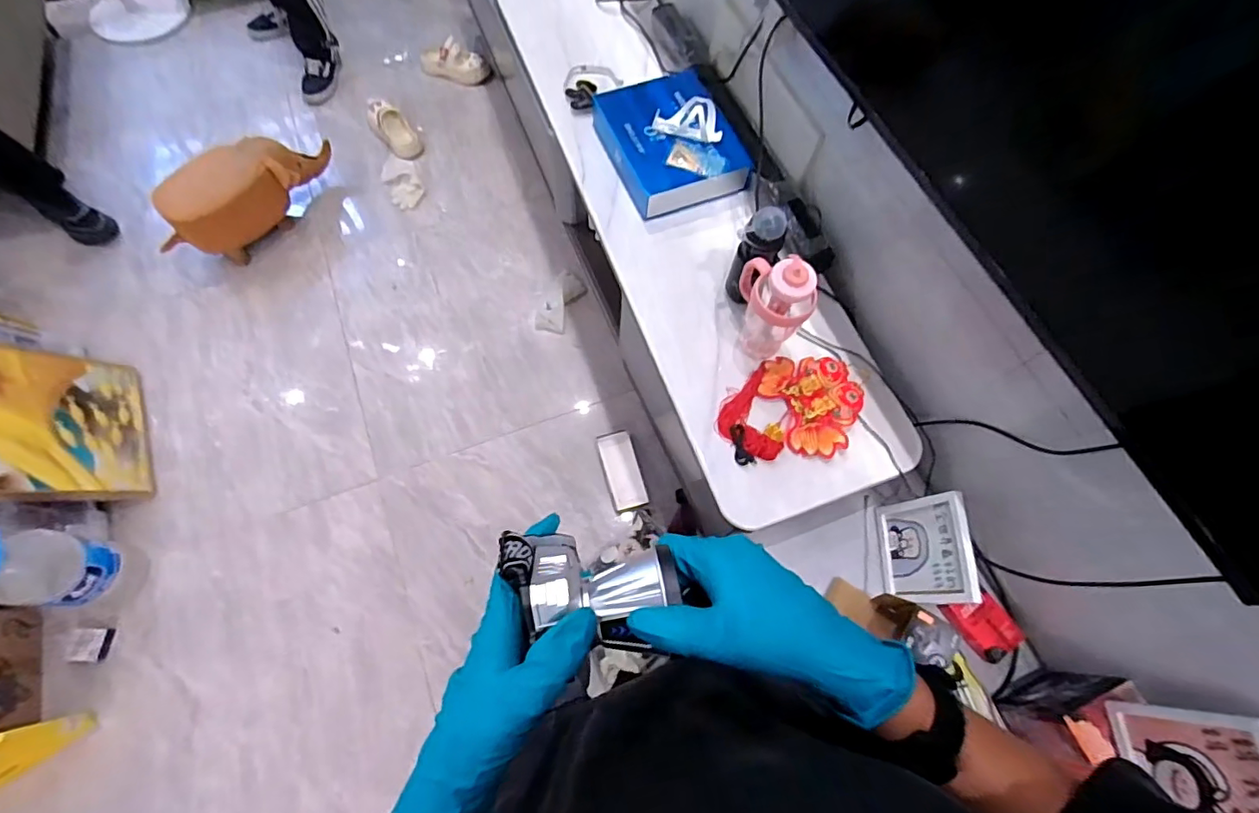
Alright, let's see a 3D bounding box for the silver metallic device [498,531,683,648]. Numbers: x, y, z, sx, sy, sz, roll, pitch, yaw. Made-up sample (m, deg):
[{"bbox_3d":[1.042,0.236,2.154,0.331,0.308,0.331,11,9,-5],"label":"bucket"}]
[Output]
[{"bbox_3d":[-0.025,0.108,0.321,0.102,0.055,0.060,3,68,-2],"label":"silver metallic device"}]

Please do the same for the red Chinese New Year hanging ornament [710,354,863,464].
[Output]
[{"bbox_3d":[0.290,0.000,0.962,0.261,0.032,0.193,-3,68,-4],"label":"red Chinese New Year hanging ornament"}]

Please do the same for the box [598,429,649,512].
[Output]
[{"bbox_3d":[-0.018,0.181,1.511,0.097,0.034,0.220,-14,70,-9],"label":"box"}]

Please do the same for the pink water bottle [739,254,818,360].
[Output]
[{"bbox_3d":[0.249,-0.184,0.925,0.097,0.229,0.113,-1,68,-3],"label":"pink water bottle"}]

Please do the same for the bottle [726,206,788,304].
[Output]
[{"bbox_3d":[0.220,-0.261,0.959,0.062,0.211,0.066,1,68,-3],"label":"bottle"}]

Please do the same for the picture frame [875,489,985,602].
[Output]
[{"bbox_3d":[0.514,0.248,0.924,0.026,0.184,0.172,7,70,-17],"label":"picture frame"}]

